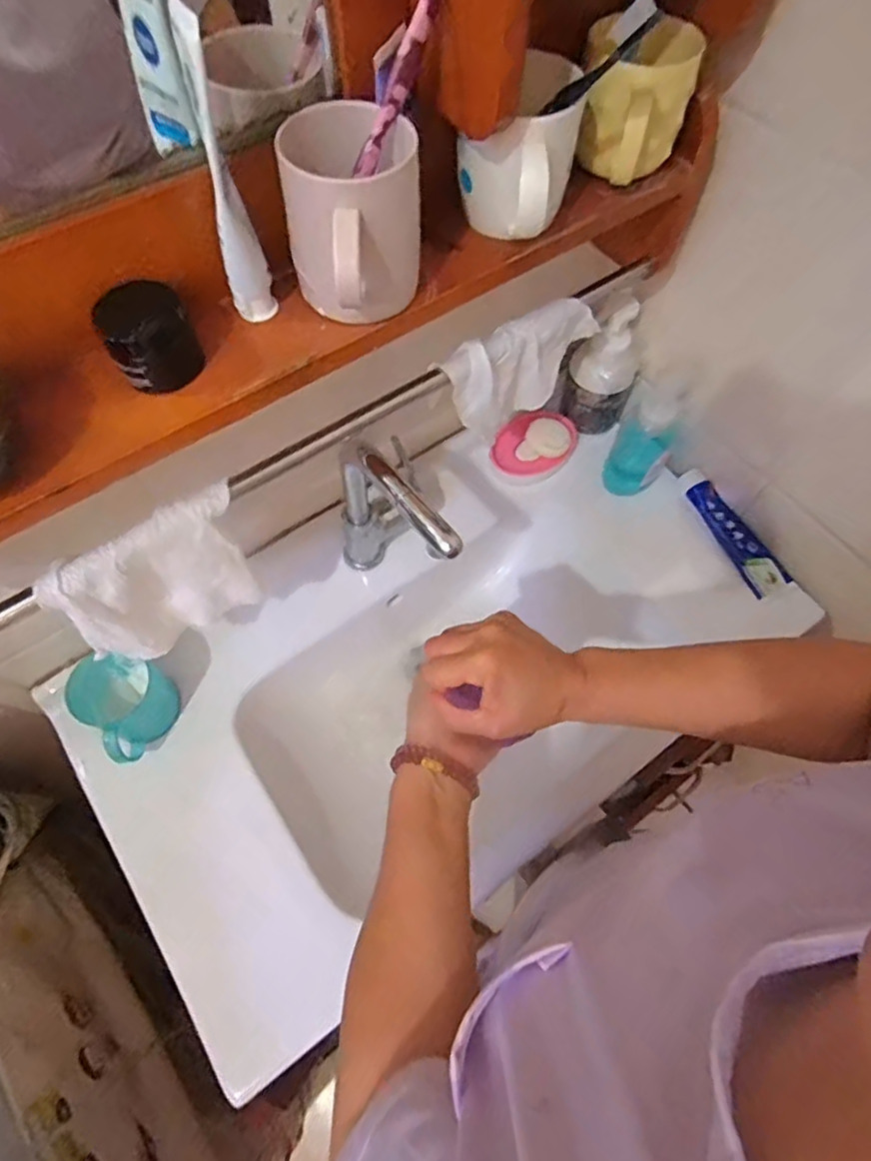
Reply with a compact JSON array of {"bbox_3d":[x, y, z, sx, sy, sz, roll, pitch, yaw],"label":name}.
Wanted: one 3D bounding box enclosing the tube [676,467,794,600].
[{"bbox_3d":[0.374,-0.065,0.776,0.052,0.042,0.182,-27,67,-13],"label":"tube"}]

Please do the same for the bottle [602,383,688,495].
[{"bbox_3d":[0.256,-0.171,0.755,0.066,0.166,0.063,28,67,13],"label":"bottle"}]

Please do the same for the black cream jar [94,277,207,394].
[{"bbox_3d":[-0.186,-0.161,0.401,0.053,0.056,0.047,-27,67,-12],"label":"black cream jar"}]

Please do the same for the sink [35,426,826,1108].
[{"bbox_3d":[0.011,0.114,0.752,0.783,0.157,0.443,-31,68,-14],"label":"sink"}]

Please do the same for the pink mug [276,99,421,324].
[{"bbox_3d":[-0.050,-0.223,0.399,0.079,0.094,0.113,-8,64,-4],"label":"pink mug"}]

